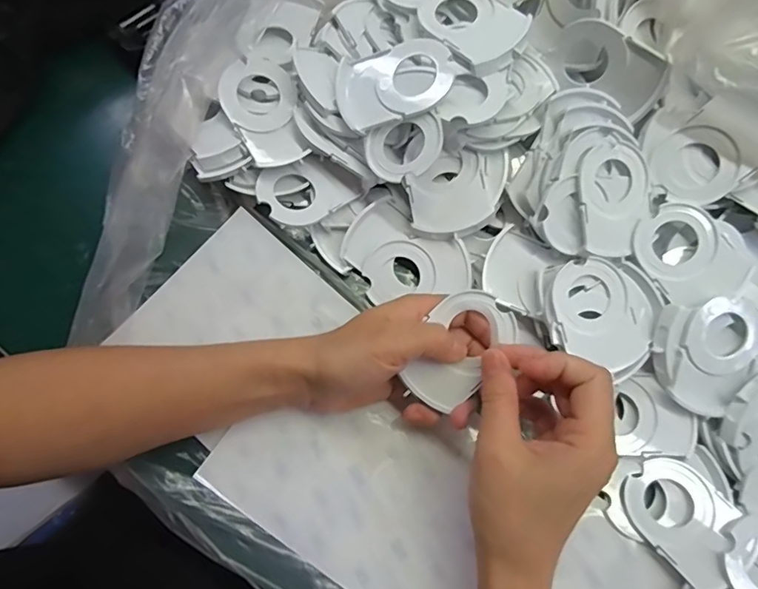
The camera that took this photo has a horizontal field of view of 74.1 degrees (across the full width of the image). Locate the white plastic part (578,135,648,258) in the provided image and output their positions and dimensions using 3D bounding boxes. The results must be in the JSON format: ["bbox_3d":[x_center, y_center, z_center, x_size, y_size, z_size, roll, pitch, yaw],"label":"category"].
[{"bbox_3d":[0.159,-0.066,0.342,0.050,0.005,0.079,2,92,-12],"label":"white plastic part"}]

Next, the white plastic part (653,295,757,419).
[{"bbox_3d":[0.221,0.038,0.333,0.064,0.013,0.079,43,90,-8],"label":"white plastic part"}]

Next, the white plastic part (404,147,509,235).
[{"bbox_3d":[0.056,-0.073,0.356,0.068,0.006,0.066,2,82,7],"label":"white plastic part"}]

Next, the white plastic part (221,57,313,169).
[{"bbox_3d":[-0.080,-0.130,0.356,0.051,0.016,0.081,-25,76,-11],"label":"white plastic part"}]

